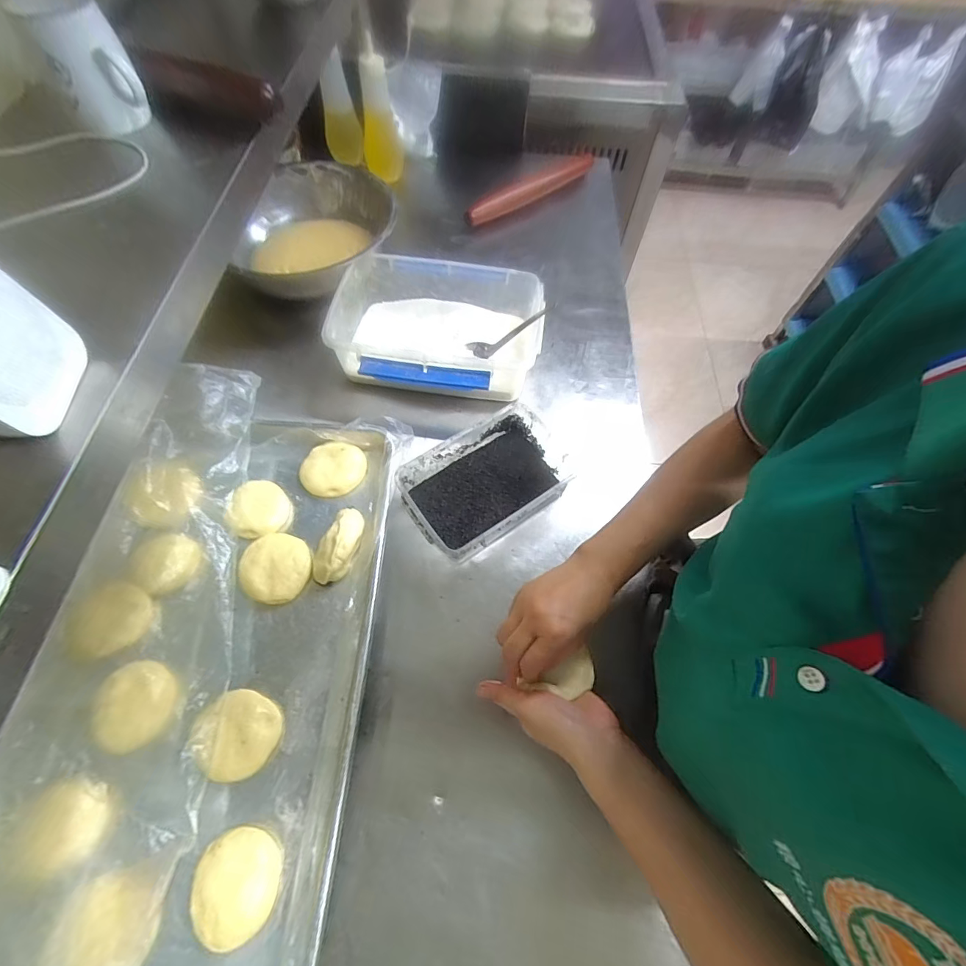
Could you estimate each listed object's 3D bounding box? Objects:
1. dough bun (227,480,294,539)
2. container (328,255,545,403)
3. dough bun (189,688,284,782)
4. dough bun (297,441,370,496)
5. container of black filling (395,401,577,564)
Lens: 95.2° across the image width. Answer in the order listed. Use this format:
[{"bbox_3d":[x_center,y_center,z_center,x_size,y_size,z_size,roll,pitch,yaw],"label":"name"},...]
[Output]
[{"bbox_3d":[-0.291,0.033,0.579,0.068,0.028,0.073,-7,62,-6],"label":"dough bun"},{"bbox_3d":[-0.069,-0.228,0.679,0.305,0.086,0.223,11,62,4],"label":"container"},{"bbox_3d":[-0.253,0.259,0.454,0.076,0.035,0.076,1,62,-2],"label":"dough bun"},{"bbox_3d":[-0.211,-0.019,0.610,0.084,0.025,0.074,9,62,3],"label":"dough bun"},{"bbox_3d":[0.003,0.003,0.580,0.204,0.063,0.139,-33,68,-18],"label":"container of black filling"}]

